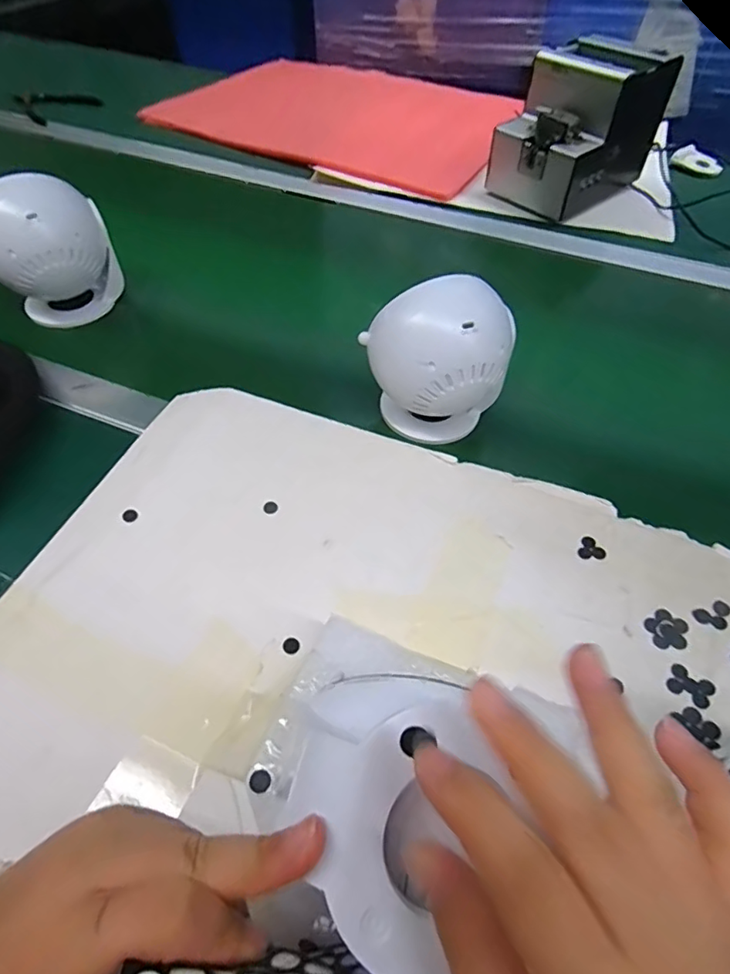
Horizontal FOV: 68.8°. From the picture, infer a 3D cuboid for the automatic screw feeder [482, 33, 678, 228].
[{"bbox_3d":[0.273,-0.457,0.682,0.189,0.149,0.130,-35,62,-26],"label":"automatic screw feeder"}]

